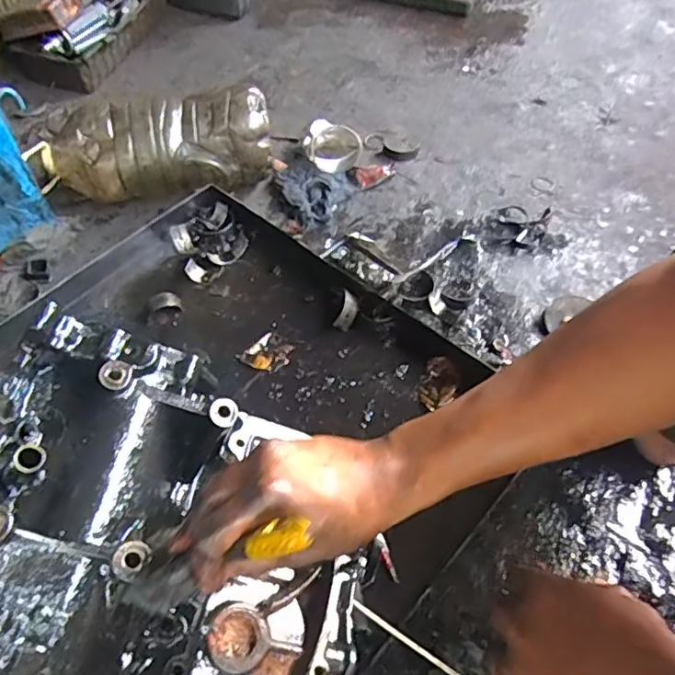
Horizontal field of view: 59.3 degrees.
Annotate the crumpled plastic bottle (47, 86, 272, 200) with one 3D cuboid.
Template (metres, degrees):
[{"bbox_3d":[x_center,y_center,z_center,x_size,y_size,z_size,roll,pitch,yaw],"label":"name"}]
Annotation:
[{"bbox_3d":[-0.306,-0.324,1.008,0.379,0.131,0.113,-4,55,-2],"label":"crumpled plastic bottle"}]

